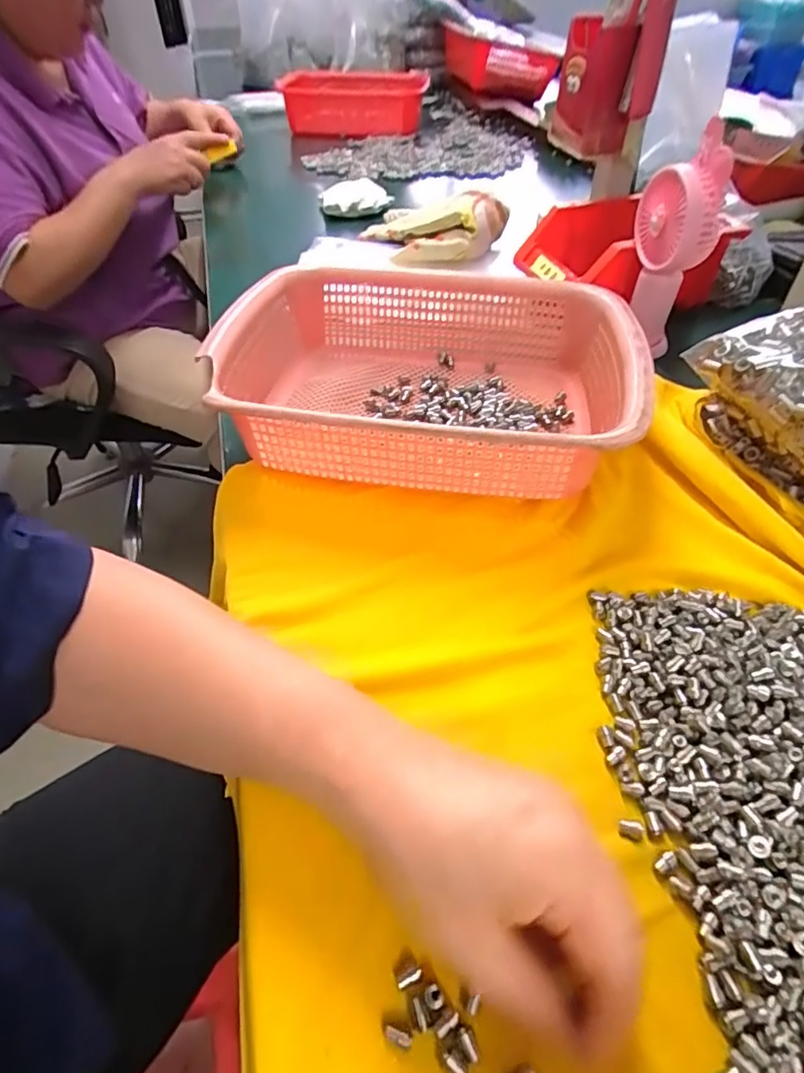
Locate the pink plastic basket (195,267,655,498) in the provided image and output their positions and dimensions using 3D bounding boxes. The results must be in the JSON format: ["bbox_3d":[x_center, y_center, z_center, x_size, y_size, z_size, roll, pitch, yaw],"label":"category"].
[{"bbox_3d":[0.019,-0.123,0.425,0.285,0.075,0.221,6,48,6],"label":"pink plastic basket"}]

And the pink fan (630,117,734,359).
[{"bbox_3d":[0.225,-0.241,0.474,0.037,0.165,0.065,-12,48,-10],"label":"pink fan"}]

